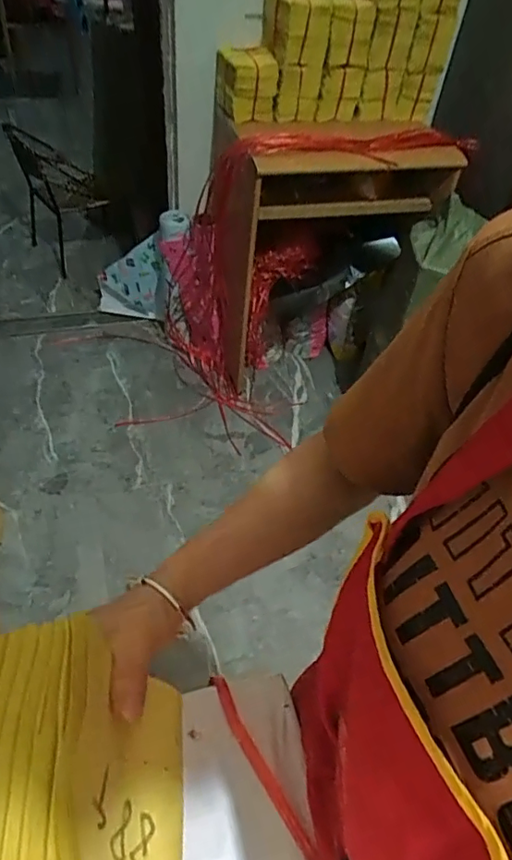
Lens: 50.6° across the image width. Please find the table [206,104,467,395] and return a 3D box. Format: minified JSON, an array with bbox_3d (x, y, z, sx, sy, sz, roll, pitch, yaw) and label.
[{"bbox_3d":[0.208,-0.558,1.836,0.706,0.843,0.330,-12,50,-17],"label":"table"}]

